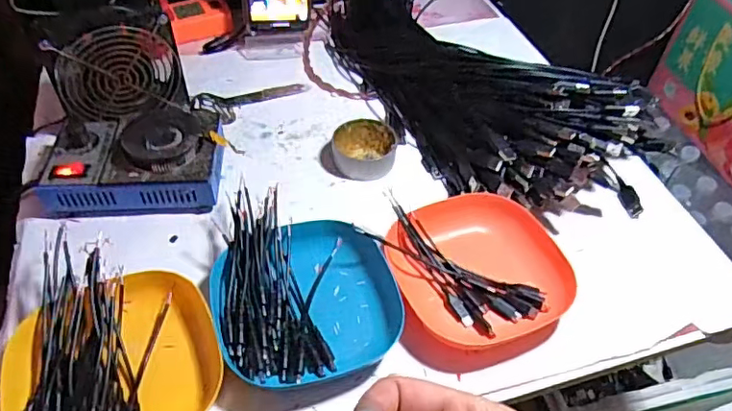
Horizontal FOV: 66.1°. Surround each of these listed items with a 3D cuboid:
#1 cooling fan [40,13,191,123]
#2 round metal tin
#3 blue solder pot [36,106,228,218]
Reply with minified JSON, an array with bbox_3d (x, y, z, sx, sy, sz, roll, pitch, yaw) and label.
[{"bbox_3d":[-0.243,-0.127,0.562,0.115,0.107,0.030,-19,52,-18],"label":"cooling fan"},{"bbox_3d":[-0.001,-0.057,0.569,0.063,0.026,0.061,1,49,-2],"label":"round metal tin"},{"bbox_3d":[-0.215,-0.052,0.531,0.152,0.065,0.132,-7,50,-9],"label":"blue solder pot"}]

